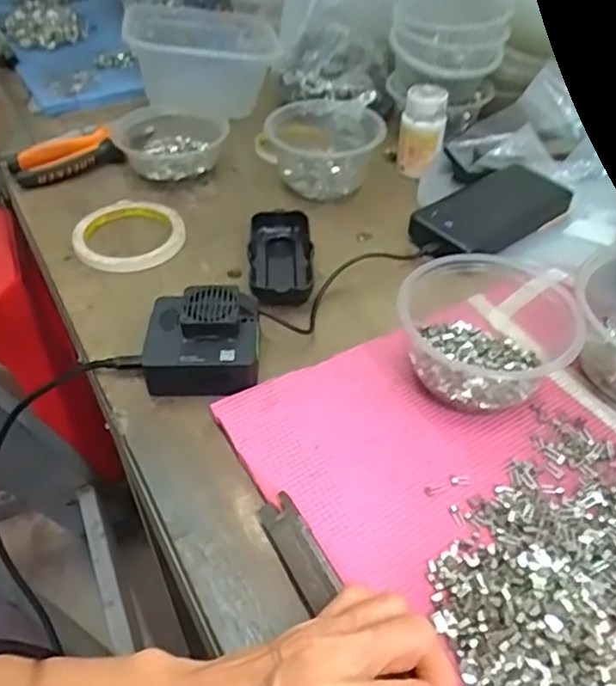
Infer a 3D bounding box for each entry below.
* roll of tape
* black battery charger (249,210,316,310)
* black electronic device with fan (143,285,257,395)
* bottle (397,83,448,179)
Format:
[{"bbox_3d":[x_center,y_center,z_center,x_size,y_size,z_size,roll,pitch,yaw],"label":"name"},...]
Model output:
[{"bbox_3d":[-0.162,-0.100,0.564,0.098,0.015,0.098,-1,46,1],"label":"roll of tape"},{"bbox_3d":[-0.023,-0.072,0.534,0.053,0.027,0.112,-1,46,1],"label":"black battery charger"},{"bbox_3d":[-0.076,-0.003,0.447,0.080,0.040,0.076,-1,45,-1],"label":"black electronic device with fan"},{"bbox_3d":[0.115,-0.215,0.630,0.044,0.076,0.037,-2,46,0],"label":"bottle"}]

